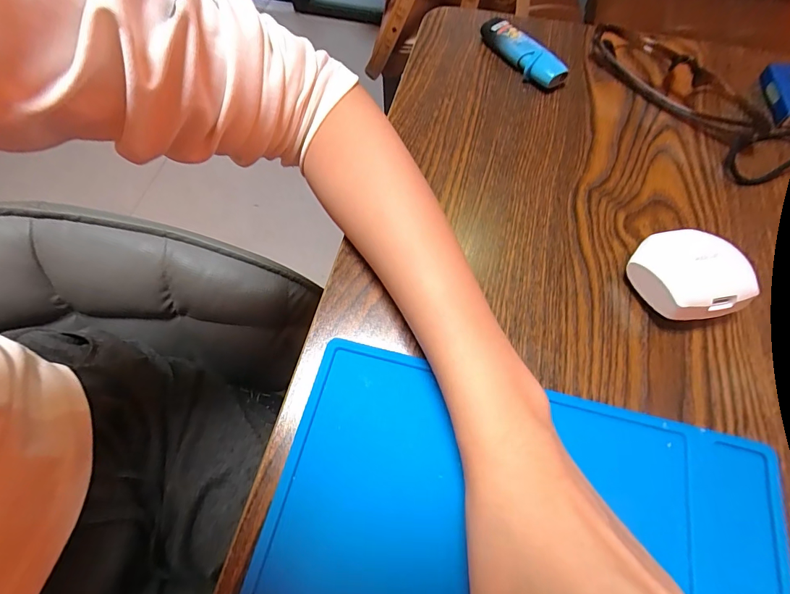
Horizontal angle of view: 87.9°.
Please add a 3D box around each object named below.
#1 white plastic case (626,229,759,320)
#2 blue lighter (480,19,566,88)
[{"bbox_3d":[0.158,-0.009,0.226,0.050,0.032,0.055,-31,68,-14],"label":"white plastic case"},{"bbox_3d":[0.099,-0.192,0.323,0.021,0.020,0.081,-31,68,-14],"label":"blue lighter"}]

